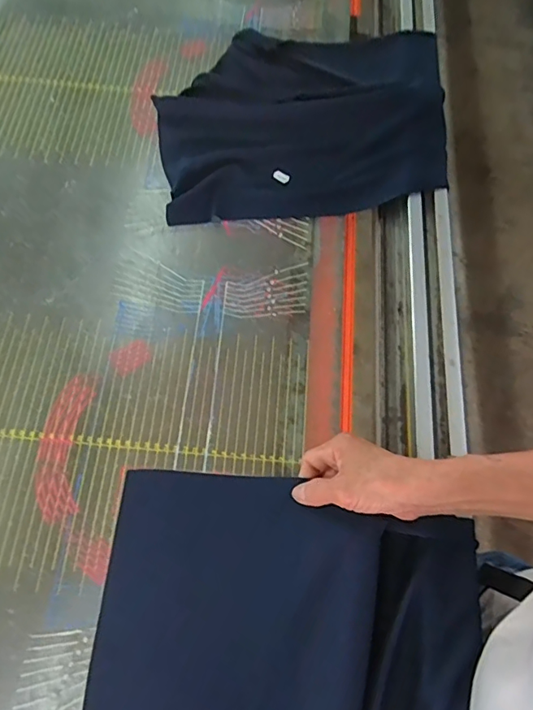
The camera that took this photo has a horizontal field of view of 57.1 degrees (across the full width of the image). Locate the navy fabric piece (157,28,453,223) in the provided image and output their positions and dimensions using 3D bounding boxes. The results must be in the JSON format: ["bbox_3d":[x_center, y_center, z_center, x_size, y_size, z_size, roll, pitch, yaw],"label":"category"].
[{"bbox_3d":[0.051,-0.322,0.646,0.386,0.052,0.296,-7,68,-5],"label":"navy fabric piece"}]

